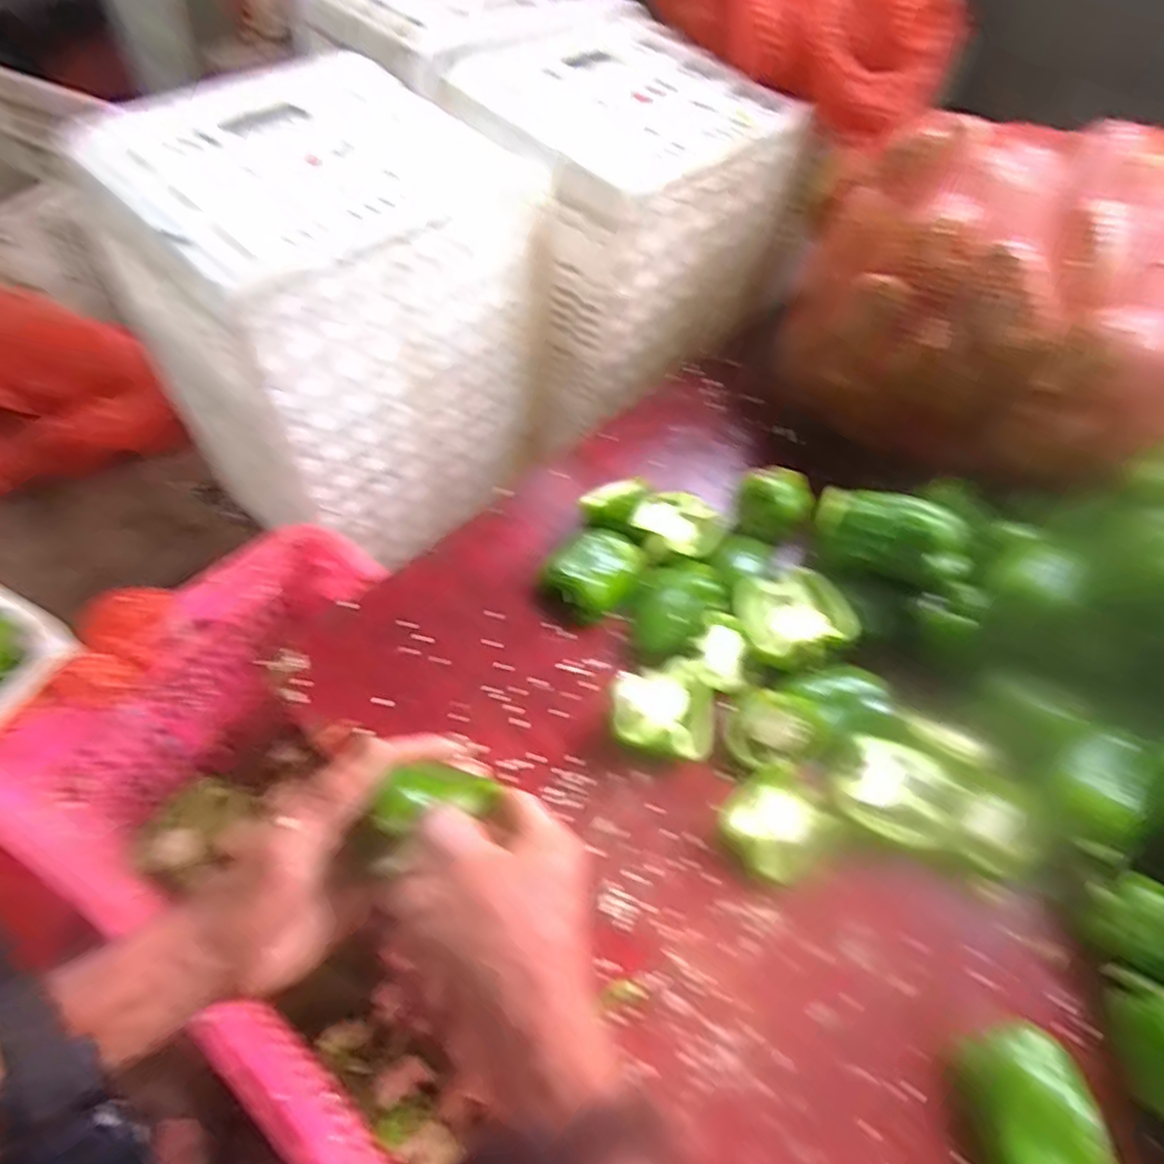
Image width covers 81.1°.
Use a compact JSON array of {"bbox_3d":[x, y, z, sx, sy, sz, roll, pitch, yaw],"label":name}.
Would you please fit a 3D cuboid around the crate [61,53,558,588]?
[{"bbox_3d":[-0.281,-0.296,0.814,0.329,0.403,0.351,38,62,20],"label":"crate"}]

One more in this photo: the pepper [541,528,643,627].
[{"bbox_3d":[0.011,-0.008,0.643,0.072,0.041,0.085,33,60,17],"label":"pepper"}]

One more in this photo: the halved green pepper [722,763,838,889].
[{"bbox_3d":[0.148,0.189,0.522,0.069,0.038,0.072,2,56,-3],"label":"halved green pepper"}]

